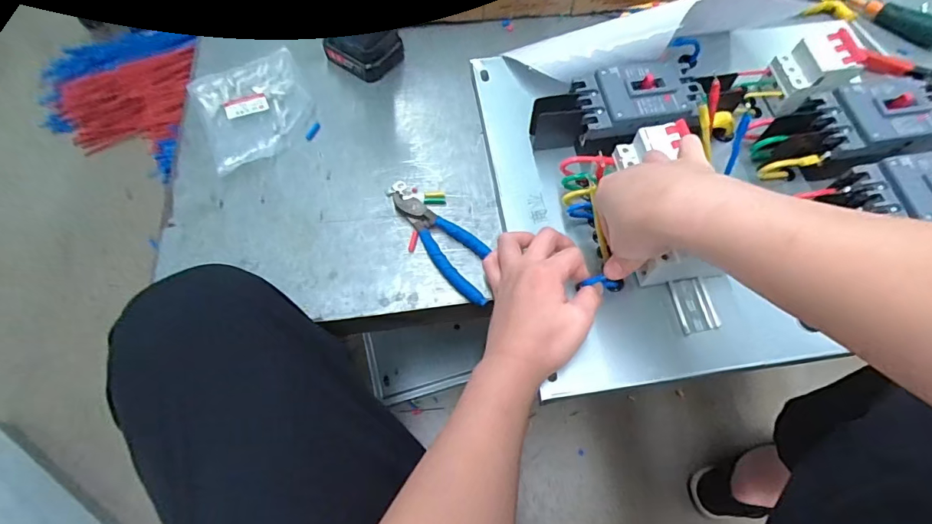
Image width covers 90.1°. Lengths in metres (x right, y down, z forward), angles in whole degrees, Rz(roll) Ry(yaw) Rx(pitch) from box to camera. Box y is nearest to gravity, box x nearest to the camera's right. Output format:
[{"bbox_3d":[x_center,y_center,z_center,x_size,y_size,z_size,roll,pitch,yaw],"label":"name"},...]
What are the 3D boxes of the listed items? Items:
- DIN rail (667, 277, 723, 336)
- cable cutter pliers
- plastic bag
[{"bbox_3d":[0.220,0.041,0.449,0.036,0.007,0.051,-9,63,-5],"label":"DIN rail"},{"bbox_3d":[-0.022,-0.024,0.498,0.051,0.016,0.162,-35,68,-17],"label":"cable cutter pliers"},{"bbox_3d":[-0.267,-0.200,0.589,0.131,0.013,0.172,-26,66,-13],"label":"plastic bag"}]

